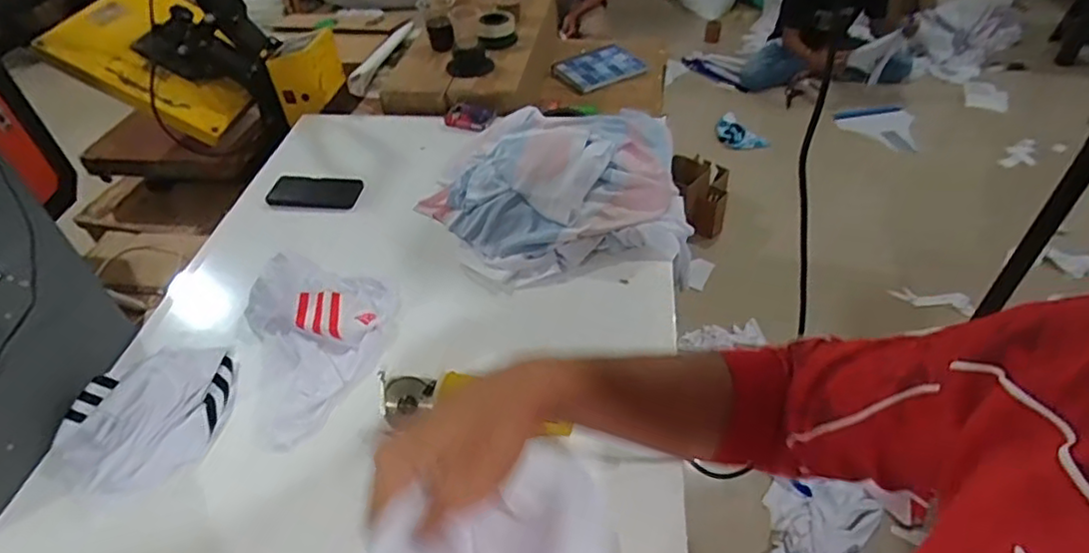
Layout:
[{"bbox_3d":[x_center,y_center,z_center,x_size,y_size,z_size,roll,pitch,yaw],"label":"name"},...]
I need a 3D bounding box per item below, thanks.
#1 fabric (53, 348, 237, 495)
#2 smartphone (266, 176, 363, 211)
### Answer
[{"bbox_3d":[-0.507,0.172,0.803,0.186,0.046,0.224,27,52,28],"label":"fabric"},{"bbox_3d":[-0.432,-0.159,1.167,0.162,0.010,0.091,3,48,3],"label":"smartphone"}]

